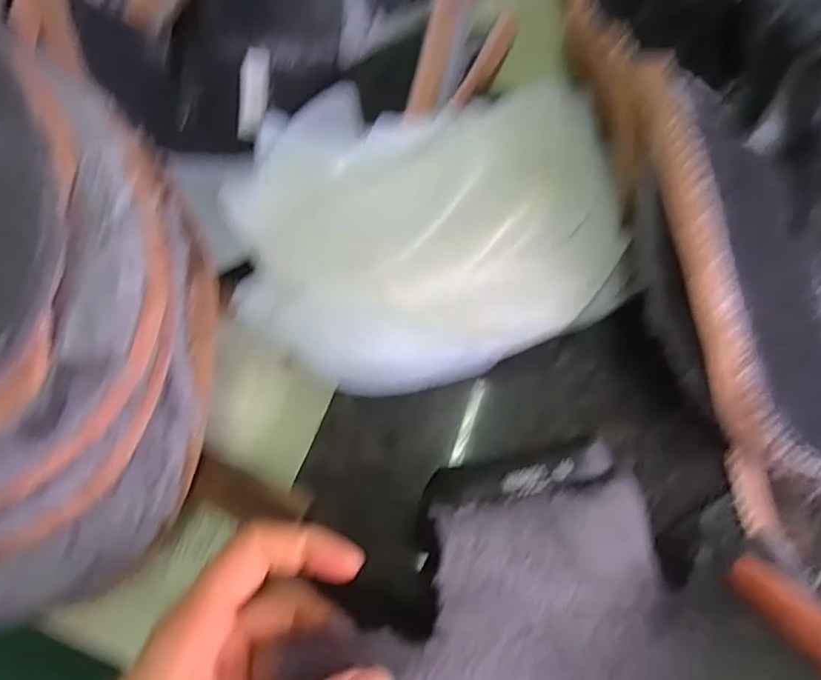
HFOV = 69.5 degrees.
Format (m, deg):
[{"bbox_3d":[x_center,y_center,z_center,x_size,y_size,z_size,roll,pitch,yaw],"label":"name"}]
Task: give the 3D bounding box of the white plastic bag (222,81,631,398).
[{"bbox_3d":[0.006,-0.068,0.318,0.201,0.037,0.185,-10,72,-2],"label":"white plastic bag"}]

